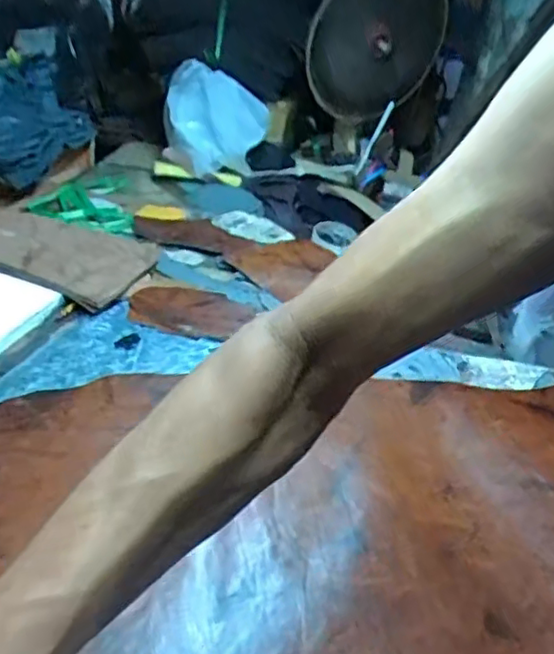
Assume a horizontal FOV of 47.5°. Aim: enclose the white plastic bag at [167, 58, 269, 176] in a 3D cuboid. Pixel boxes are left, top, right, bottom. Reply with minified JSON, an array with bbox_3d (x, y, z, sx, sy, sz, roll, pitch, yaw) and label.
[{"bbox_3d":[-0.134,-0.469,1.435,0.214,0.226,0.155,9,29,-6],"label":"white plastic bag"}]

